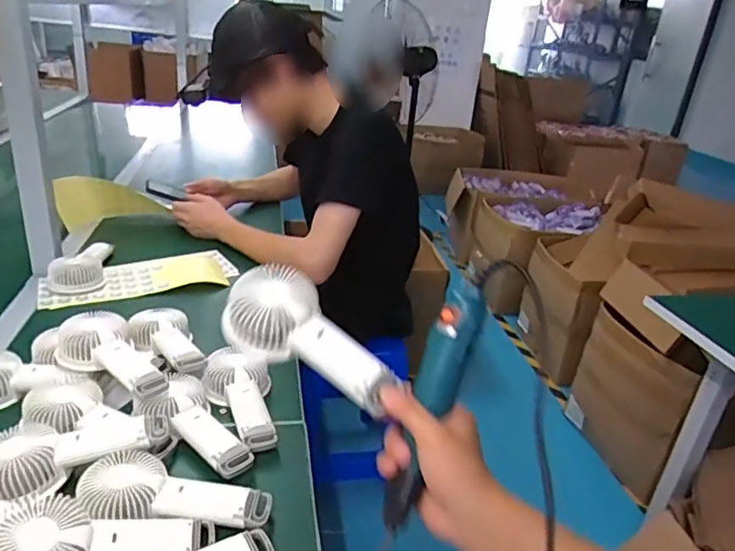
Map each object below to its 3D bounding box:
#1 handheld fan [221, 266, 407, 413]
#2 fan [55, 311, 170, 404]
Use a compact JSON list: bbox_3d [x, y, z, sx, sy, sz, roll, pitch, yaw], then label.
[{"bbox_3d":[-0.053,0.056,0.496,0.168,0.060,0.069,34,33,16],"label":"handheld fan"},{"bbox_3d":[-0.309,0.093,0.670,0.161,0.043,0.086,27,32,37],"label":"fan"}]

